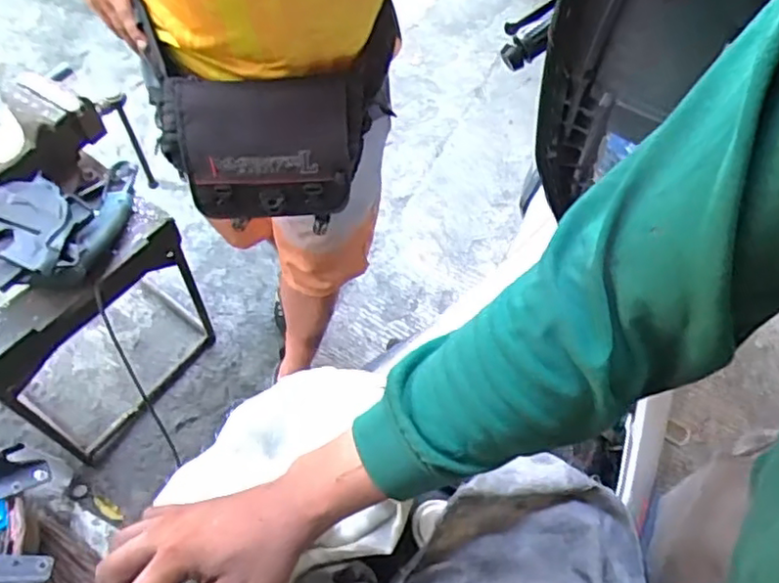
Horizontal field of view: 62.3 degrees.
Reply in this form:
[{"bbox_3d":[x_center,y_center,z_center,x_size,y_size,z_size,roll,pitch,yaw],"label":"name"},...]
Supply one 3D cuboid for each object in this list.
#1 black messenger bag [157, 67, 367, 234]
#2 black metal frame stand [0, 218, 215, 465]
[{"bbox_3d":[-0.161,-0.190,0.846,0.253,0.167,0.125,-5,62,-4],"label":"black messenger bag"},{"bbox_3d":[-0.513,0.113,1.241,0.050,0.483,0.401,33,66,15],"label":"black metal frame stand"}]

